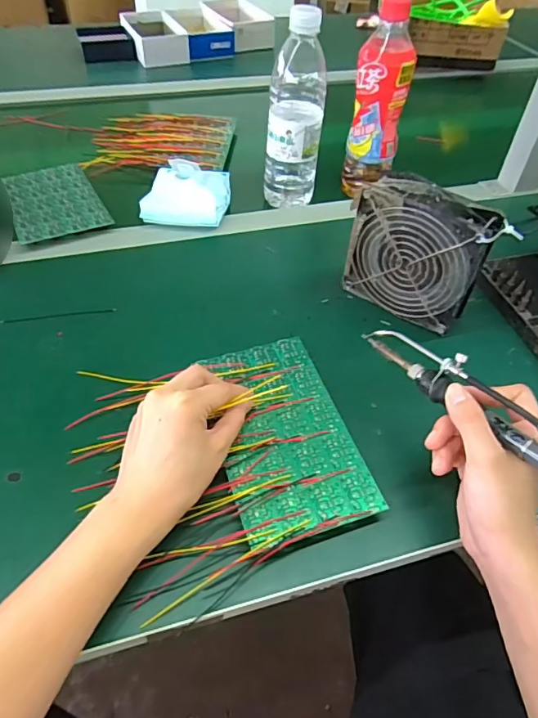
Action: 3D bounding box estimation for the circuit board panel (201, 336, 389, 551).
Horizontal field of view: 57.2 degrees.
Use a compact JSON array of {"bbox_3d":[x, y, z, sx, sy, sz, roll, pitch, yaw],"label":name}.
[{"bbox_3d":[0.009,0.054,0.392,0.100,0.005,0.171,-12,50,-16],"label":"circuit board panel"}]

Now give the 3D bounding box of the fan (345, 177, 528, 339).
[{"bbox_3d":[0.139,-0.098,0.467,0.123,0.122,0.042,28,53,20],"label":"fan"}]

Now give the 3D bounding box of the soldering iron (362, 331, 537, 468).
[{"bbox_3d":[0.145,0.028,0.345,0.026,0.035,0.209,-24,48,-24],"label":"soldering iron"}]

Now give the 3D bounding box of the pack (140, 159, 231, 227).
[{"bbox_3d":[-0.101,-0.201,0.600,0.105,0.038,0.096,1,49,-2],"label":"pack"}]

